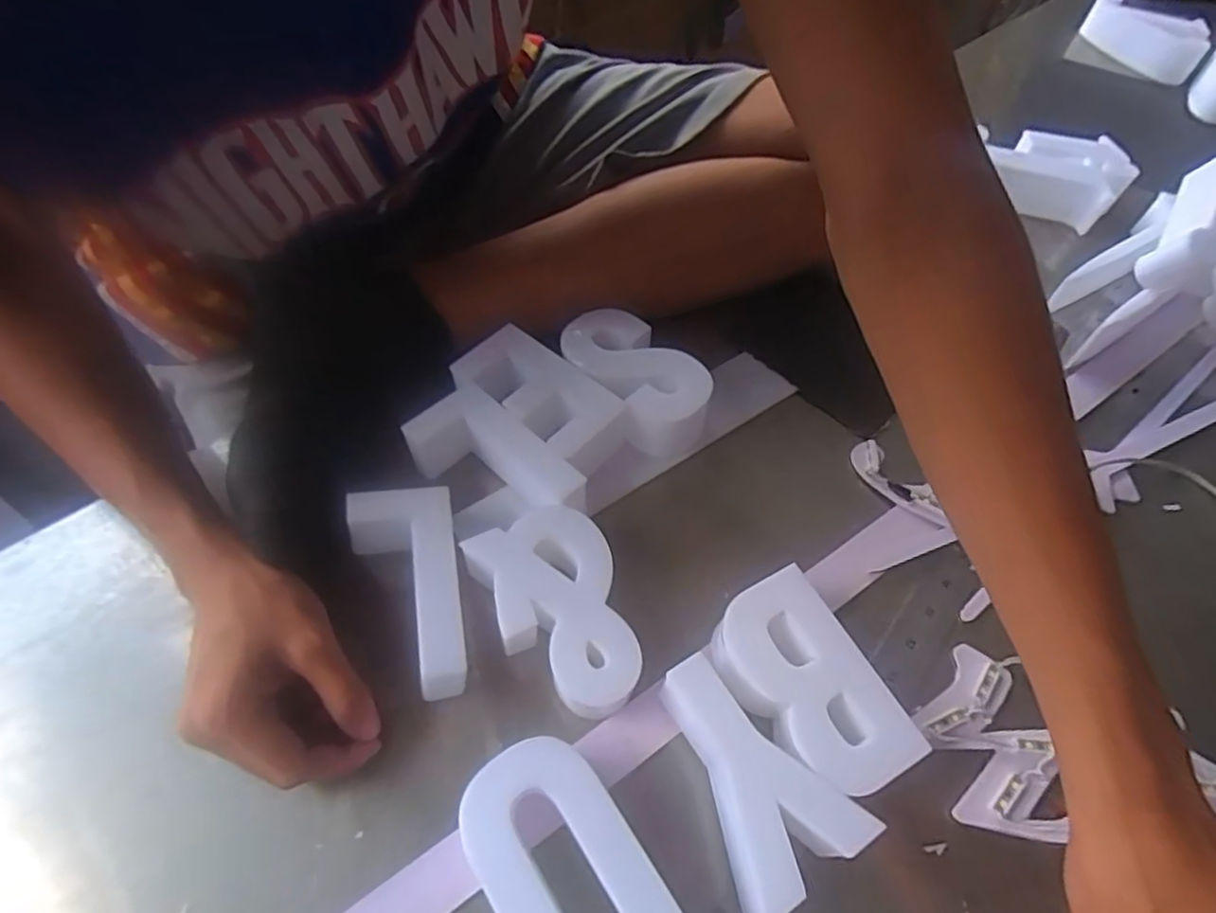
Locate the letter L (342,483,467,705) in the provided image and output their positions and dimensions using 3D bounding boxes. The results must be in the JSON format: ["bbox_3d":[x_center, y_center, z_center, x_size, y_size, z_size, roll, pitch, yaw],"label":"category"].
[{"bbox_3d":[-0.111,0.078,0.366,0.057,0.050,0.111,-9,59,-8],"label":"letter L"}]

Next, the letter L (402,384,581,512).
[{"bbox_3d":[-0.071,0.005,0.411,0.107,0.038,0.056,36,63,18],"label":"letter L"}]

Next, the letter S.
[{"bbox_3d":[0.018,-0.055,0.452,0.069,0.038,0.113,-29,64,-19],"label":"letter S"}]

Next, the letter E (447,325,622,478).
[{"bbox_3d":[-0.044,-0.034,0.440,0.118,0.042,0.061,38,64,19],"label":"letter E"}]

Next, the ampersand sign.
[{"bbox_3d":[-0.025,0.089,0.366,0.070,0.043,0.113,-24,62,-17],"label":"ampersand sign"}]

